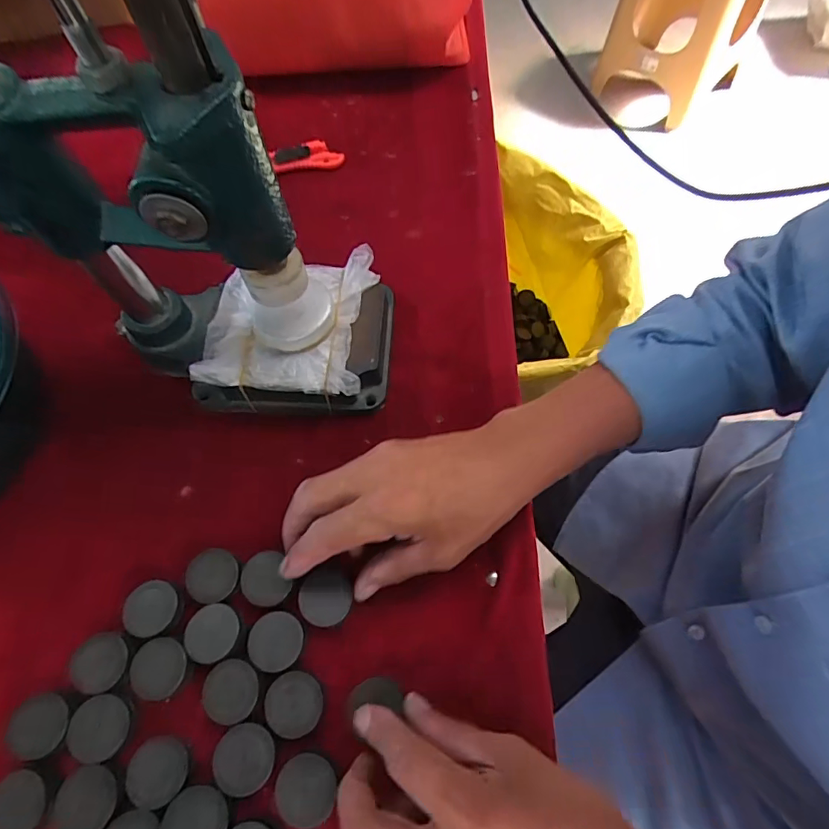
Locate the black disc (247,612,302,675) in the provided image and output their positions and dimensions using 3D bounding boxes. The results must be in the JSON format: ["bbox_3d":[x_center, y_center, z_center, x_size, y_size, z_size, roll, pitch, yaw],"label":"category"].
[{"bbox_3d":[-0.081,0.131,0.288,0.031,0.004,0.031,0,65,1],"label":"black disc"}]

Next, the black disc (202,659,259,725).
[{"bbox_3d":[-0.103,0.154,0.277,0.031,0.004,0.031,0,65,1],"label":"black disc"}]

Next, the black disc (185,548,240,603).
[{"bbox_3d":[-0.124,0.099,0.304,0.030,0.006,0.031,0,65,1],"label":"black disc"}]

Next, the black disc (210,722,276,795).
[{"bbox_3d":[-0.092,0.183,0.264,0.033,0.004,0.030,0,65,1],"label":"black disc"}]

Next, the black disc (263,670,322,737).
[{"bbox_3d":[-0.067,0.160,0.275,0.030,0.004,0.031,0,65,1],"label":"black disc"}]

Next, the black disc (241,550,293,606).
[{"bbox_3d":[-0.091,0.100,0.301,0.027,0.006,0.030,-23,67,-9],"label":"black disc"}]

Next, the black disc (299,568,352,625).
[{"bbox_3d":[-0.054,0.111,0.301,0.031,0.004,0.032,-2,65,0],"label":"black disc"}]

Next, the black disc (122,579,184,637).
[{"bbox_3d":[-0.158,0.117,0.300,0.032,0.007,0.031,0,65,1],"label":"black disc"}]

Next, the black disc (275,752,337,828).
[{"bbox_3d":[-0.056,0.195,0.257,0.030,0.004,0.031,0,65,1],"label":"black disc"}]

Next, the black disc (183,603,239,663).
[{"bbox_3d":[-0.120,0.129,0.293,0.029,0.005,0.031,-1,65,1],"label":"black disc"}]

